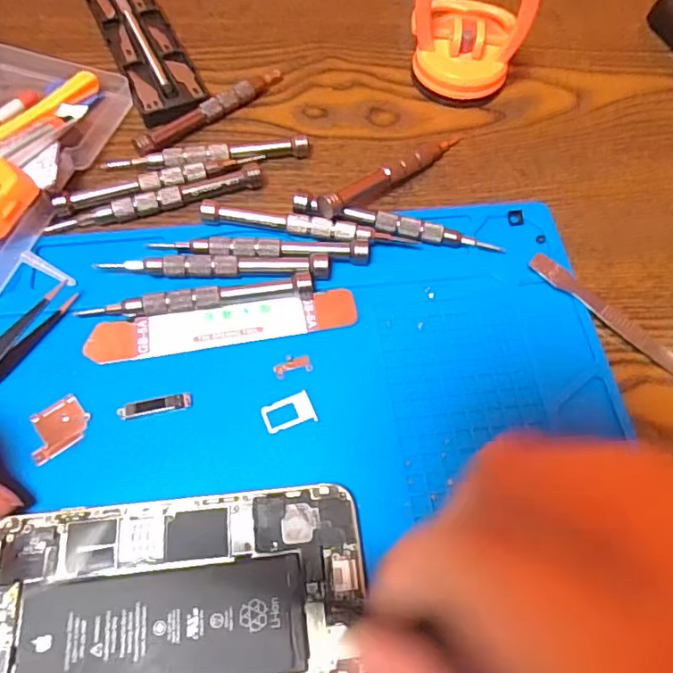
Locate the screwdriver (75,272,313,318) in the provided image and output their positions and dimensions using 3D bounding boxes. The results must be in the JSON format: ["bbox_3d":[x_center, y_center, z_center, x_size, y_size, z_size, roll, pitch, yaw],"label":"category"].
[{"bbox_3d":[-0.061,-0.017,0.247,0.099,0.010,0.010,-7,64,-7],"label":"screwdriver"}]

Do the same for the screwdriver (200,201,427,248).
[{"bbox_3d":[-0.012,-0.051,0.267,0.104,0.008,0.009,9,63,1],"label":"screwdriver"}]

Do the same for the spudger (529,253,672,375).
[{"bbox_3d":[0.140,0.000,0.257,0.118,0.005,0.013,41,67,16],"label":"spudger"}]

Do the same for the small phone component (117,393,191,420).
[{"bbox_3d":[-0.074,0.028,0.229,0.029,0.004,0.006,-10,64,-9],"label":"small phone component"}]

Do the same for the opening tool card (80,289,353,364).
[{"bbox_3d":[-0.049,-0.005,0.247,0.115,0.004,0.020,-9,64,-8],"label":"opening tool card"}]

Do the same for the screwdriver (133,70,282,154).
[{"bbox_3d":[-0.068,-0.124,0.305,0.011,0.010,0.095,42,68,16],"label":"screwdriver"}]

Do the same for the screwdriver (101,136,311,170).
[{"bbox_3d":[-0.066,-0.095,0.291,0.104,0.009,0.014,-11,64,-9],"label":"screwdriver"}]

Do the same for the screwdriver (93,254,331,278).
[{"bbox_3d":[-0.055,-0.031,0.254,0.103,0.011,0.010,1,63,-4],"label":"screwdriver"}]

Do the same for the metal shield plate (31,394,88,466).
[{"bbox_3d":[-0.112,0.037,0.224,0.024,0.004,0.019,-38,71,-20],"label":"metal shield plate"}]

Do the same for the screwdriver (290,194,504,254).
[{"bbox_3d":[0.030,-0.054,0.272,0.102,0.010,0.011,11,63,1],"label":"screwdriver"}]

